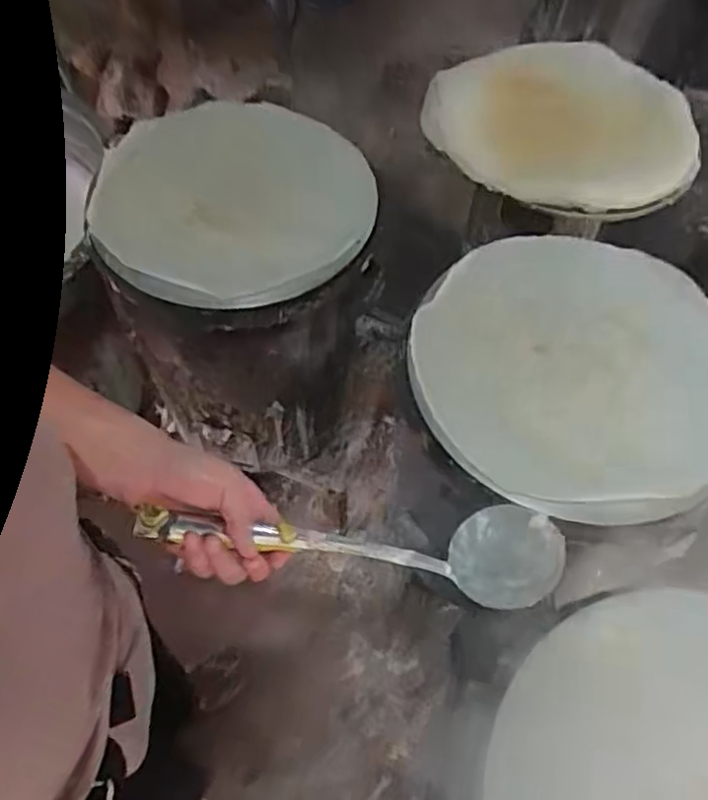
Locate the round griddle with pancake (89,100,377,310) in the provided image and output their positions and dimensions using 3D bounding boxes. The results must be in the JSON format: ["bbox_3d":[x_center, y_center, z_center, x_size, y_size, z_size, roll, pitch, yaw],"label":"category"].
[{"bbox_3d":[-0.163,-0.279,0.956,0.379,0.055,0.349,1,60,-2],"label":"round griddle with pancake"}]

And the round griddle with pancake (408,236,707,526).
[{"bbox_3d":[0.252,-0.046,0.793,0.353,0.054,0.368,1,60,-2],"label":"round griddle with pancake"}]

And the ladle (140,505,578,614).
[{"bbox_3d":[0.012,0.111,0.536,0.355,0.076,0.085,13,55,-28],"label":"ladle"}]

